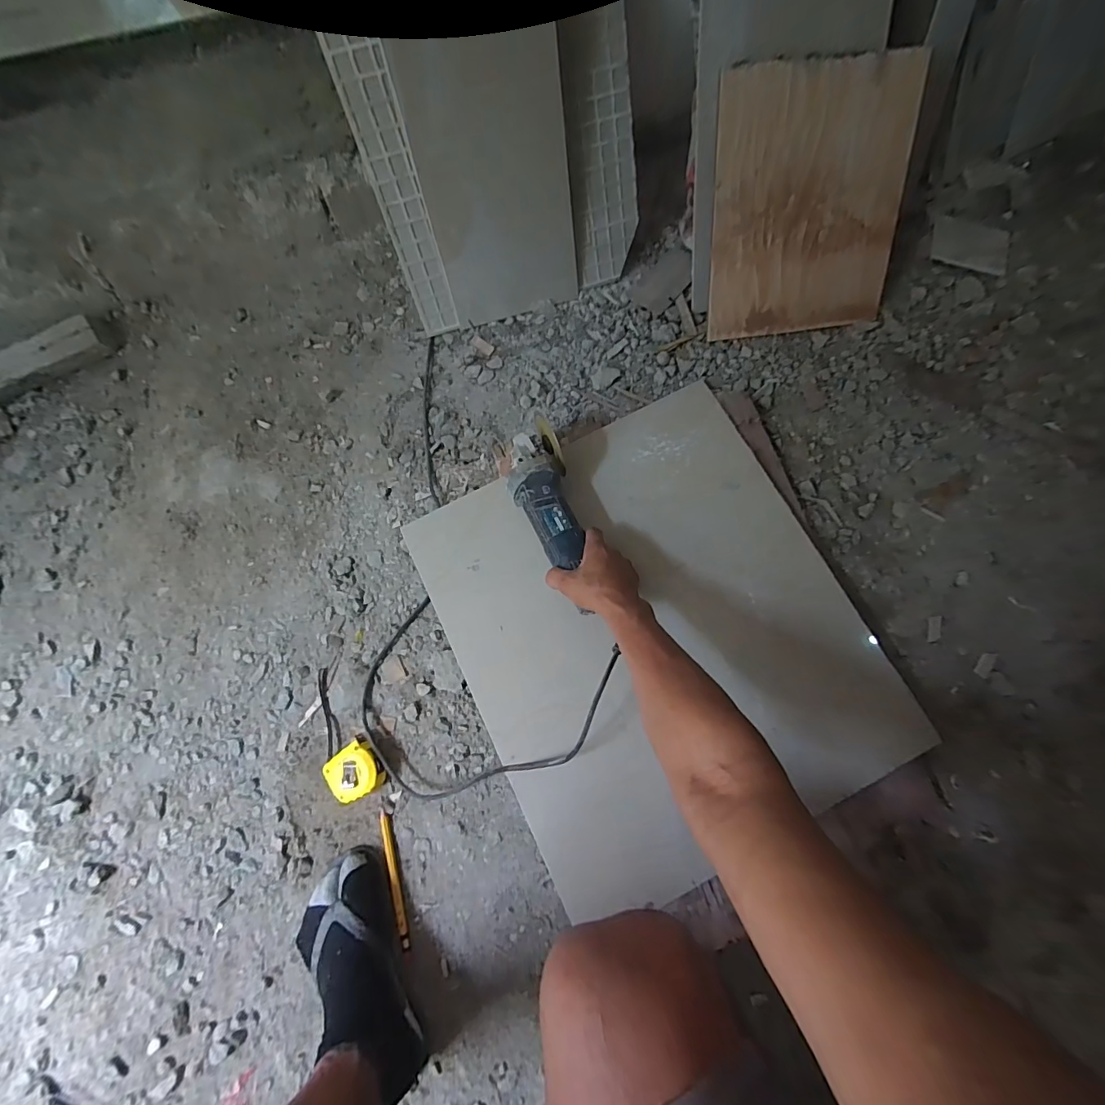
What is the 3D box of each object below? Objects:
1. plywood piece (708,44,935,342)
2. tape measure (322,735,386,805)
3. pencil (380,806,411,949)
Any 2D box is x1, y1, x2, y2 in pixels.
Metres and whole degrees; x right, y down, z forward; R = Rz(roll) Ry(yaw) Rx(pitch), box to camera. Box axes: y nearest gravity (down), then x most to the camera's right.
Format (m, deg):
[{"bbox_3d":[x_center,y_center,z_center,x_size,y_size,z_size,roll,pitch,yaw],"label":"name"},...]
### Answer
[{"bbox_3d":[0.399,-0.529,0.716,0.302,0.011,0.329,-9,117,-5],"label":"plywood piece"},{"bbox_3d":[-0.262,0.292,0.625,0.070,0.036,0.068,-43,77,-11],"label":"tape measure"},{"bbox_3d":[-0.203,0.418,0.599,0.012,0.005,0.159,-18,73,-4],"label":"pencil"}]

